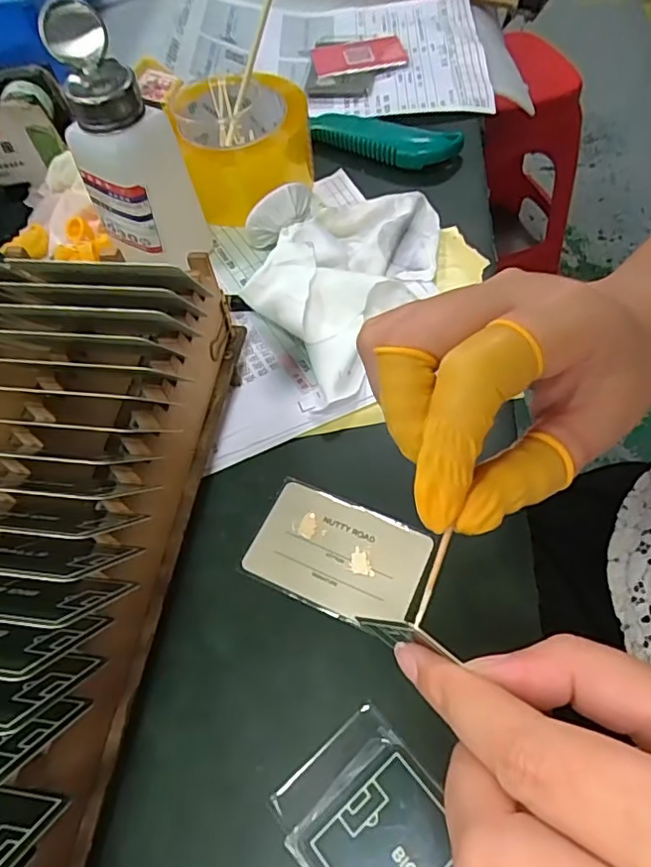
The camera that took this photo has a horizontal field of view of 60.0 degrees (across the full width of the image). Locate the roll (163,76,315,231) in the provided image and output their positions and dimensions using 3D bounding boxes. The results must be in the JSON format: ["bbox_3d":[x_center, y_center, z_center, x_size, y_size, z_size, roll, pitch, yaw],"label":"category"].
[{"bbox_3d":[-0.059,-0.209,0.419,0.095,0.072,0.098,-1,57,1],"label":"roll"}]

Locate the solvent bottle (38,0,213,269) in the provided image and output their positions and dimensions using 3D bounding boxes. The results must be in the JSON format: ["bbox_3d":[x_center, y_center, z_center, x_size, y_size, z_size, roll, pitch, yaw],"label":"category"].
[{"bbox_3d":[-0.120,-0.170,0.349,0.063,0.144,0.067,-20,58,-7],"label":"solvent bottle"}]

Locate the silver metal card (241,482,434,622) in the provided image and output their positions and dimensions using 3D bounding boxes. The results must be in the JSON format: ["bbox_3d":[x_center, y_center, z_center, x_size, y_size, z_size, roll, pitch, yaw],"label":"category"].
[{"bbox_3d":[0.006,0.060,0.286,0.085,0.004,0.054,19,63,17],"label":"silver metal card"}]

